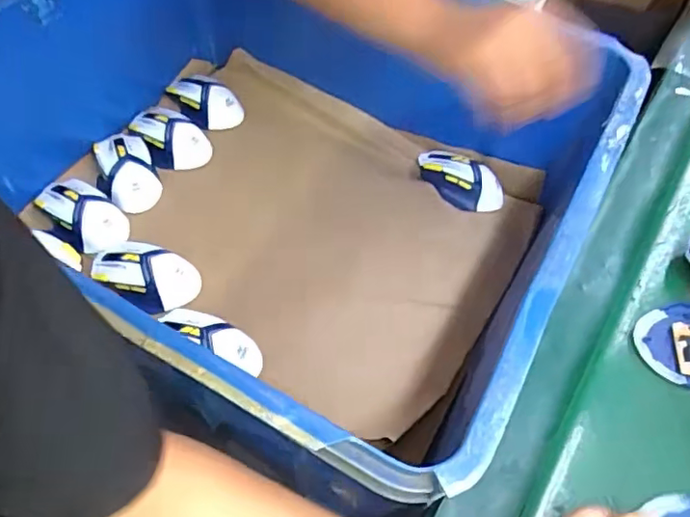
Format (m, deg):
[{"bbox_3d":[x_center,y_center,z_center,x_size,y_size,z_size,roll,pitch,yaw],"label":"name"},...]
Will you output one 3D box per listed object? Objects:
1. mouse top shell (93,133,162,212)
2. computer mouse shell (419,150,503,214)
[{"bbox_3d":[-0.278,-0.110,0.717,0.069,0.044,0.114,-21,60,-17],"label":"mouse top shell"},{"bbox_3d":[0.151,-0.107,0.732,0.119,0.038,0.065,34,60,18],"label":"computer mouse shell"}]

